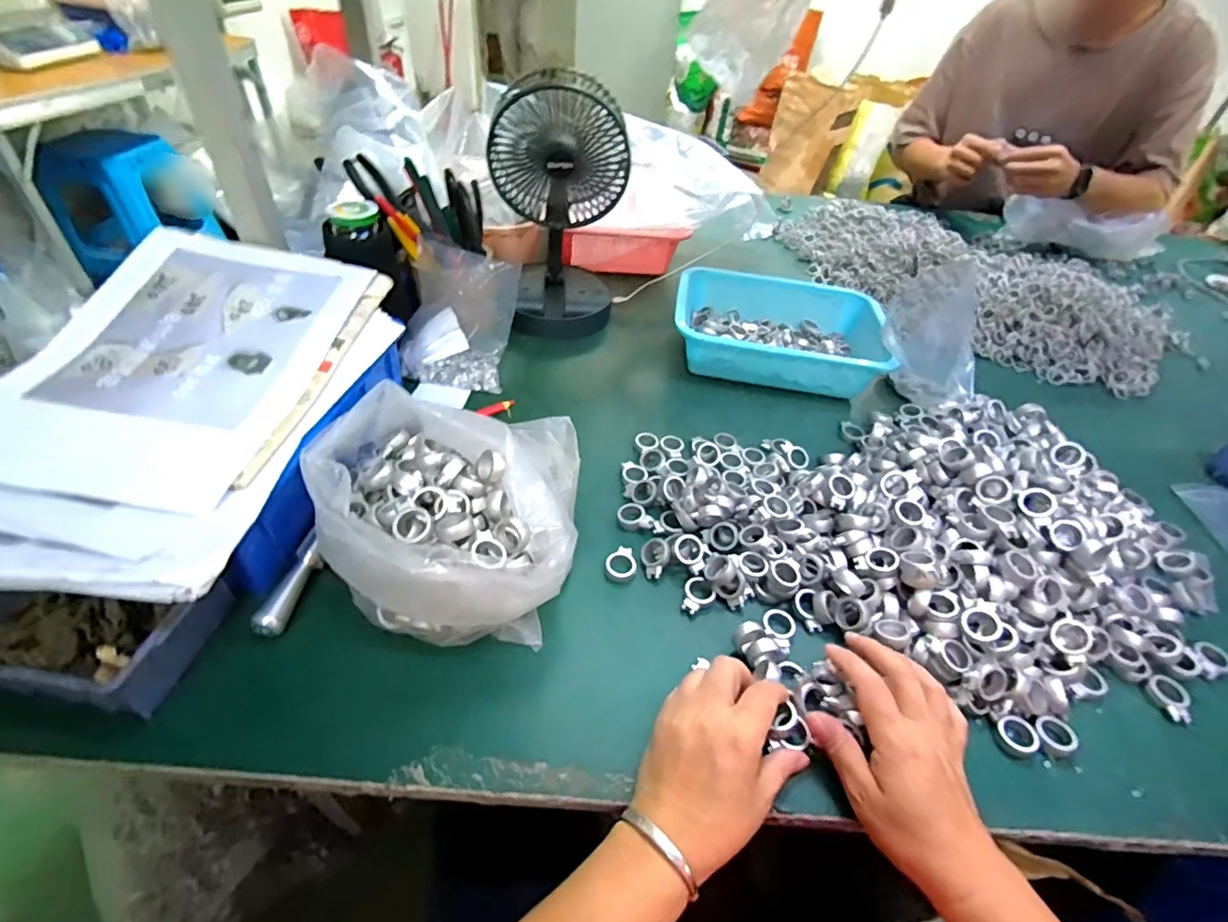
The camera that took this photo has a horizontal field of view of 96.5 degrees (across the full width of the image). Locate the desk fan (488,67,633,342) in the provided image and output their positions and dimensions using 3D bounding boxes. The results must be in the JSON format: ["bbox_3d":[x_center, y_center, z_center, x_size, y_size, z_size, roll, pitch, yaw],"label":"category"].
[{"bbox_3d":[-0.070,-0.310,0.702,0.157,0.258,0.145,-2,44,-9],"label":"desk fan"}]

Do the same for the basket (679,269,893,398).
[{"bbox_3d":[0.215,-0.173,0.724,0.265,0.064,0.185,11,44,5],"label":"basket"}]

